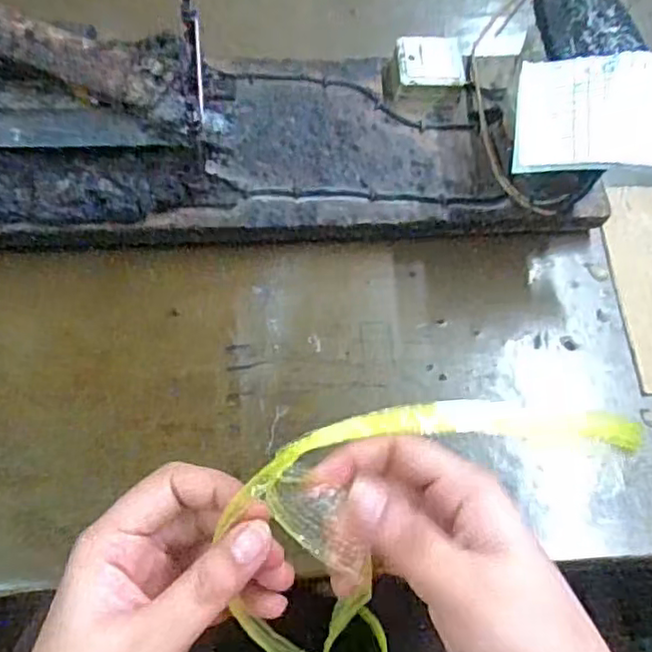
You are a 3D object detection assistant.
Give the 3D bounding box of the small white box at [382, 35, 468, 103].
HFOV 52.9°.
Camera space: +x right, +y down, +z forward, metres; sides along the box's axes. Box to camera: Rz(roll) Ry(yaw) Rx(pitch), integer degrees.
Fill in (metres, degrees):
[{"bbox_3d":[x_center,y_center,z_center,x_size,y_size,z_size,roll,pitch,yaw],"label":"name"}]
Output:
[{"bbox_3d":[0.071,-0.184,0.475,0.056,0.022,0.050,-1,66,-3],"label":"small white box"}]

